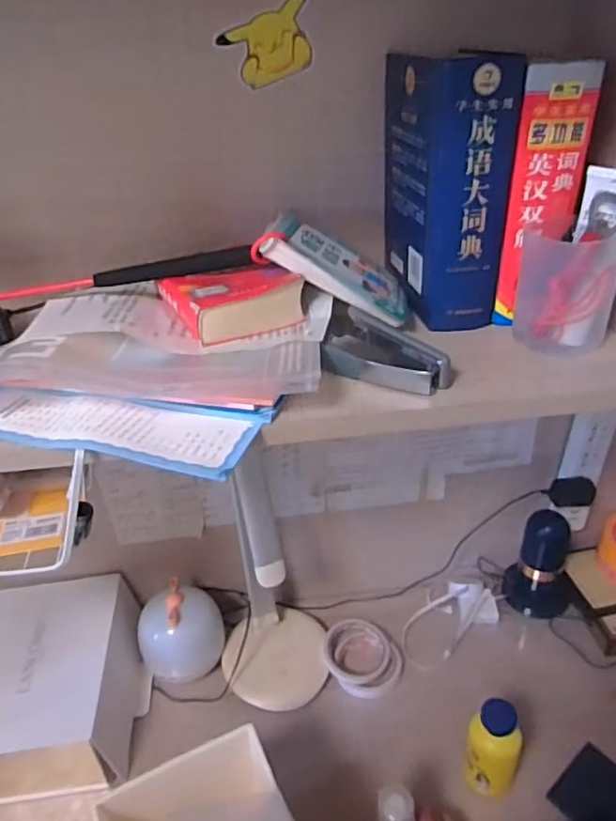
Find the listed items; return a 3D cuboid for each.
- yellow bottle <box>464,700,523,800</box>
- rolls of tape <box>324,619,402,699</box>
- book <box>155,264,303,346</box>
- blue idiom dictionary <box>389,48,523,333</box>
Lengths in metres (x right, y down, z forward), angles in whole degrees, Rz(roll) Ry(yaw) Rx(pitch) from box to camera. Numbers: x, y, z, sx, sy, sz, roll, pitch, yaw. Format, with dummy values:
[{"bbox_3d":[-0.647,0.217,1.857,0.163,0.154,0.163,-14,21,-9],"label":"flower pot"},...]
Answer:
[{"bbox_3d":[0.207,0.377,0.669,0.057,0.116,0.046,18,39,31],"label":"yellow bottle"},{"bbox_3d":[0.071,0.343,0.834,0.087,0.033,0.118,-27,39,-32],"label":"rolls of tape"},{"bbox_3d":[-0.068,-0.100,0.524,0.097,0.032,0.091,-21,36,-25],"label":"book"},{"bbox_3d":[0.122,-0.202,0.551,0.073,0.208,0.161,-8,33,-6],"label":"blue idiom dictionary"}]

